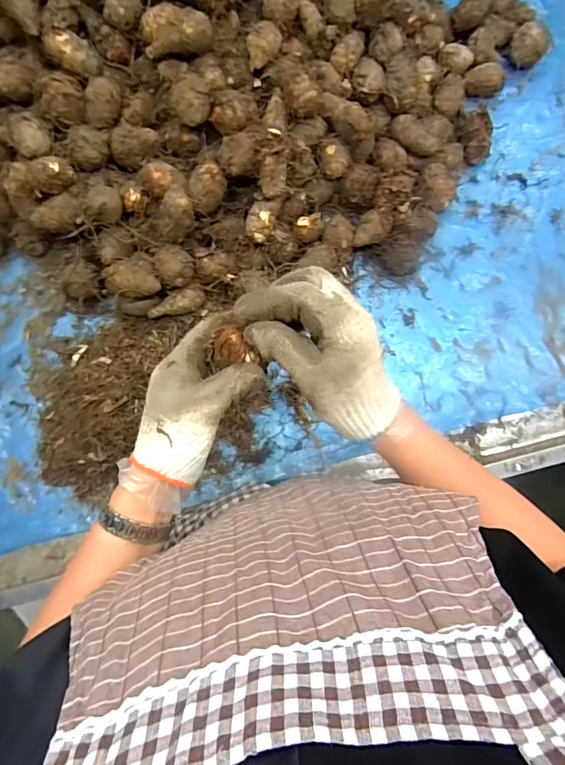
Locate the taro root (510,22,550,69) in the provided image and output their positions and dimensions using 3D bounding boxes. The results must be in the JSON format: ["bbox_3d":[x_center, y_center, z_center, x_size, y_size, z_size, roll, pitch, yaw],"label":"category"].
[{"bbox_3d":[0.331,-0.453,0.583,0.033,0.047,0.045,-26,86,-4],"label":"taro root"}]

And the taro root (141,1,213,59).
[{"bbox_3d":[-0.118,-0.388,0.480,0.080,0.044,0.053,0,83,-3],"label":"taro root"}]

